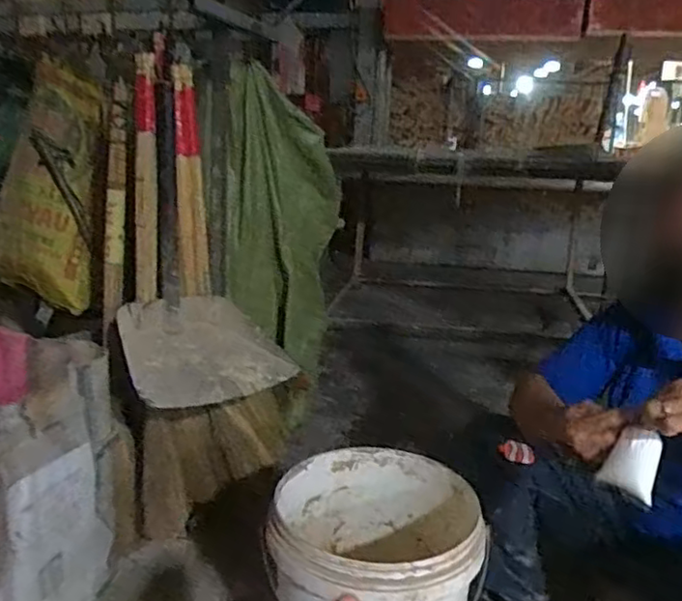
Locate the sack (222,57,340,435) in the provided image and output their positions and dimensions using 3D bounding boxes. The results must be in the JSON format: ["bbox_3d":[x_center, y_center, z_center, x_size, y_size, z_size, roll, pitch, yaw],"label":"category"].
[{"bbox_3d":[-0.161,-0.164,1.755,0.182,0.836,0.353,7,16,21],"label":"sack"}]

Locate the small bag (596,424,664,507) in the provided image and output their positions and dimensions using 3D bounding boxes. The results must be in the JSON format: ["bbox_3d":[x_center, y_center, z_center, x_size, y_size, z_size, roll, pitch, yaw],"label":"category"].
[{"bbox_3d":[0.358,0.198,0.775,0.060,0.079,0.035,14,8,18],"label":"small bag"}]

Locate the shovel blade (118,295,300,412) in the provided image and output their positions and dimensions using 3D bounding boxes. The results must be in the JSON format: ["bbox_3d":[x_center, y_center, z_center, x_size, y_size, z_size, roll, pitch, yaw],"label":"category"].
[{"bbox_3d":[-0.272,0.096,1.167,0.307,0.075,0.275,-15,45,-43],"label":"shovel blade"}]

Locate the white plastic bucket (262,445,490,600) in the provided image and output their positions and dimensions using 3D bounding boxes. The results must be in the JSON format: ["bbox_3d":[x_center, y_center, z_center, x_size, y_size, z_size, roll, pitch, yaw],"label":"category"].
[{"bbox_3d":[0.055,0.445,0.962,0.294,0.333,0.314,1,15,0],"label":"white plastic bucket"}]

